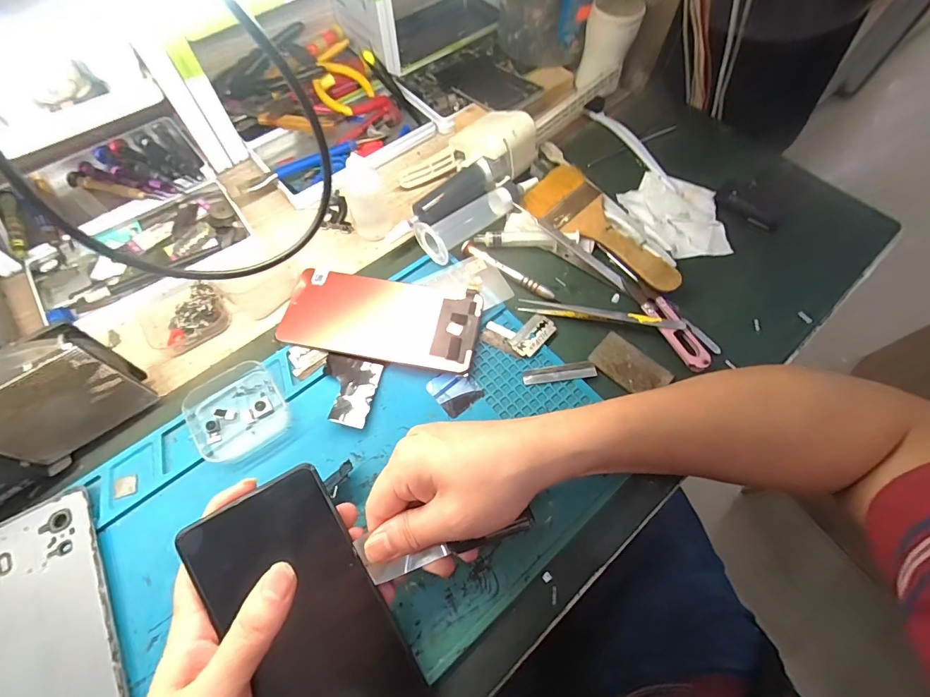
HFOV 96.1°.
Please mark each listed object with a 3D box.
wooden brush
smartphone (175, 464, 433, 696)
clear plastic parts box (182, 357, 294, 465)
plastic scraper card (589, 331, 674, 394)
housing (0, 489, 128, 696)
[{"bbox_3d":[0.131,-0.113,0.389,0.062,0.017,0.162,-39,72,-18],"label":"wooden brush"},{"bbox_3d":[-0.083,0.155,0.231,0.073,0.004,0.162,-27,87,-25],"label":"smartphone"},{"bbox_3d":[-0.170,0.046,0.310,0.062,0.017,0.062,-36,71,-17],"label":"clear plastic parts box"},{"bbox_3d":[0.133,0.013,0.336,0.057,0.004,0.034,42,70,16],"label":"plastic scraper card"},{"bbox_3d":[-0.254,0.175,0.252,0.074,0.006,0.161,-28,69,-14],"label":"housing"}]

